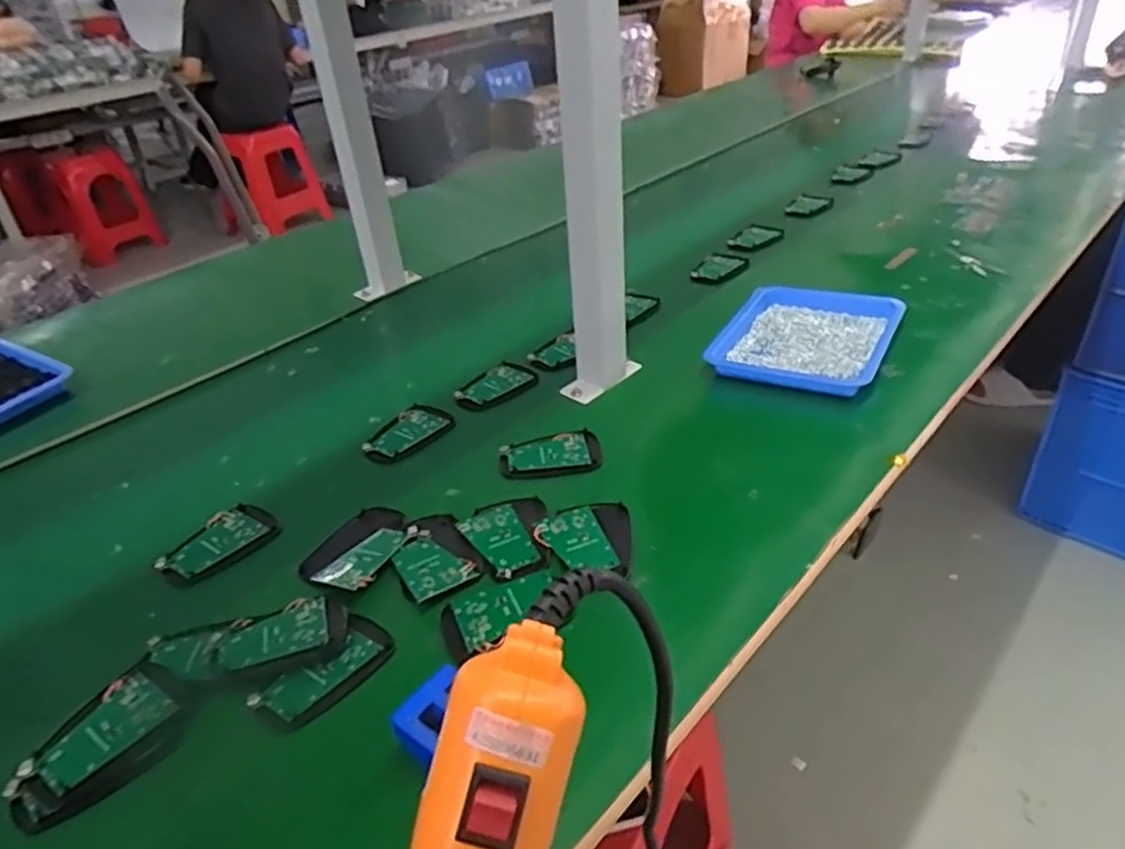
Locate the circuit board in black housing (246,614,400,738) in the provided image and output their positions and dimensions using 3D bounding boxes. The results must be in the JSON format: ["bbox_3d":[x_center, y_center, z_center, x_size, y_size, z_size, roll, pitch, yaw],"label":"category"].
[{"bbox_3d":[-0.166,0.176,0.517,0.044,0.014,0.093,22,43,34],"label":"circuit board in black housing"}]

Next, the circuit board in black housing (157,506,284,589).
[{"bbox_3d":[-0.309,0.104,0.653,0.062,0.013,0.092,23,43,35],"label":"circuit board in black housing"}]

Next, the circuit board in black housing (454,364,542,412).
[{"bbox_3d":[-0.074,-0.044,0.853,0.056,0.011,0.101,20,42,32],"label":"circuit board in black housing"}]

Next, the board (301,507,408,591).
[{"bbox_3d":[-0.173,0.108,0.624,0.073,0.022,0.096,9,37,20],"label":"board"}]

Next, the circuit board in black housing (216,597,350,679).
[{"bbox_3d":[-0.207,0.157,0.542,0.094,0.015,0.062,-13,35,-11],"label":"circuit board in black housing"}]

